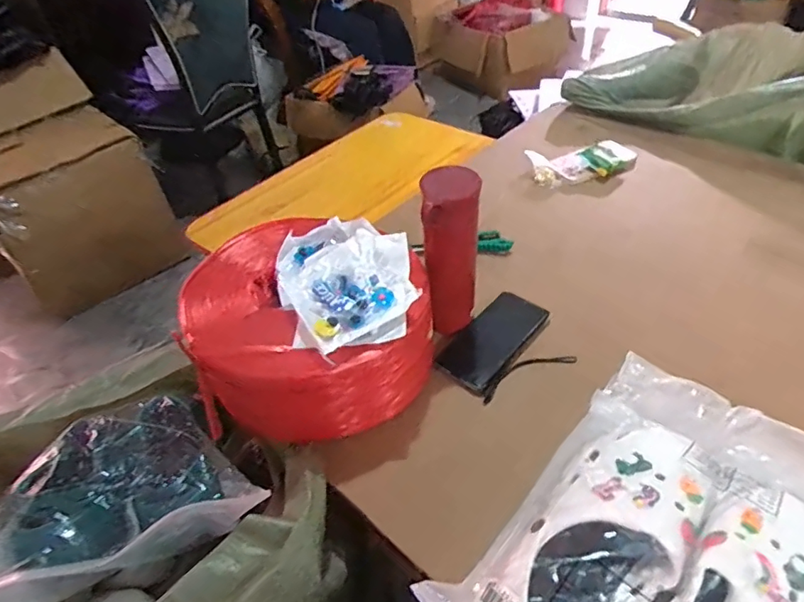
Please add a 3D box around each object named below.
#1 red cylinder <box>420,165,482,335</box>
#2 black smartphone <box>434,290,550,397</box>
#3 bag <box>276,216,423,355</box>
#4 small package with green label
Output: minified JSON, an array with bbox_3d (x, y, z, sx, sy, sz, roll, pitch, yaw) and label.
[{"bbox_3d":[0.060,-0.055,0.637,0.059,0.209,0.067,0,43,7],"label":"red cylinder"},{"bbox_3d":[0.118,0.051,0.687,0.076,0.017,0.167,27,52,31],"label":"black smartphone"},{"bbox_3d":[-0.062,-0.030,0.584,0.147,0.043,0.200,-16,44,-10],"label":"bag"},{"bbox_3d":[0.327,-0.253,0.961,0.198,0.031,0.100,-13,43,-7],"label":"small package with green label"}]

